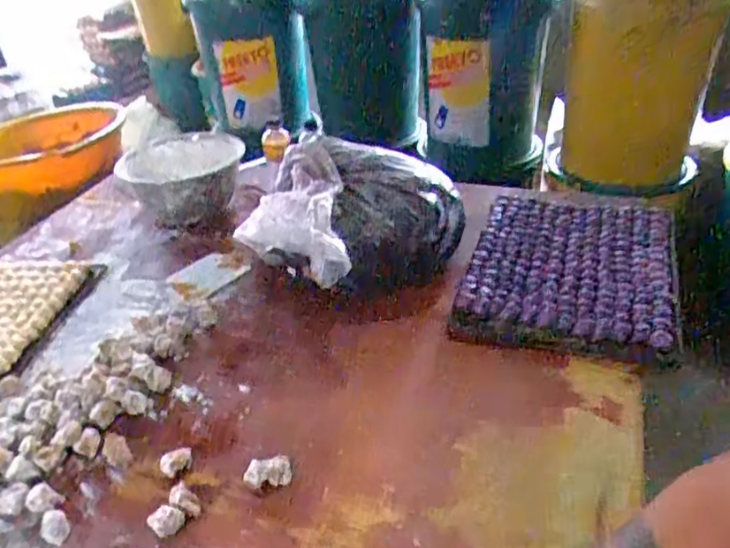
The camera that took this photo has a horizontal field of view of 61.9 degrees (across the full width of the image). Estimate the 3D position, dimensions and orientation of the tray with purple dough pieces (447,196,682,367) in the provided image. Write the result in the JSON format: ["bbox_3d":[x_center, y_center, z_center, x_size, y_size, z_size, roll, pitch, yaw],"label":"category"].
[{"bbox_3d":[0.346,-0.005,1.026,0.316,0.058,0.420,8,36,20],"label":"tray with purple dough pieces"}]

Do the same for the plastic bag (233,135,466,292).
[{"bbox_3d":[-0.005,-0.102,1.025,0.325,0.143,0.319,2,38,10],"label":"plastic bag"}]

